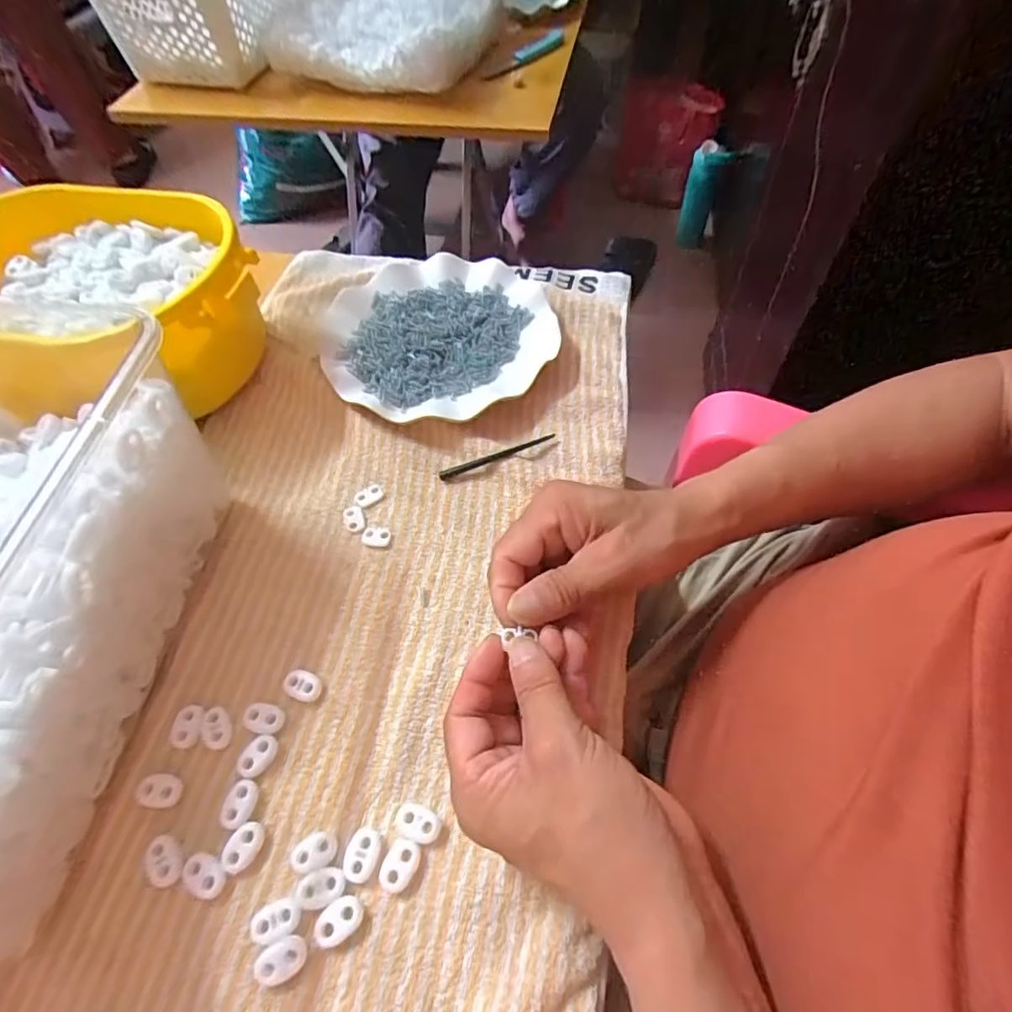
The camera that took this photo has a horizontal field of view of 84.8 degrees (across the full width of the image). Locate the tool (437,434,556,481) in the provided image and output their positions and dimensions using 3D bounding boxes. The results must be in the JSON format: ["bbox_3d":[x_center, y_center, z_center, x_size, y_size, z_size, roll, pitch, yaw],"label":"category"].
[{"bbox_3d":[-0.006,-0.035,0.392,0.085,0.008,0.007,-18,58,-9],"label":"tool"}]

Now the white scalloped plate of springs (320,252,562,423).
[{"bbox_3d":[-0.052,-0.139,0.447,0.183,0.022,0.166,-34,62,-17],"label":"white scalloped plate of springs"}]

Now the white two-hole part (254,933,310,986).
[{"bbox_3d":[-0.101,0.203,0.248,0.022,0.007,0.016,-25,60,-13],"label":"white two-hole part"}]

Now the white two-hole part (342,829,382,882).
[{"bbox_3d":[-0.070,0.168,0.268,0.015,0.004,0.021,16,60,13],"label":"white two-hole part"}]

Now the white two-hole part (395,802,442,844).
[{"bbox_3d":[-0.044,0.157,0.275,0.024,0.007,0.015,15,59,12],"label":"white two-hole part"}]

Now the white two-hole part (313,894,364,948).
[{"bbox_3d":[-0.078,0.191,0.254,0.023,0.004,0.015,-31,61,-16],"label":"white two-hole part"}]

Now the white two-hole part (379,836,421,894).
[{"bbox_3d":[-0.051,0.172,0.266,0.016,0.006,0.021,22,61,16],"label":"white two-hole part"}]

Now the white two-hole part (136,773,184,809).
[{"bbox_3d":[-0.179,0.147,0.286,0.023,0.004,0.015,4,58,6],"label":"white two-hole part"}]

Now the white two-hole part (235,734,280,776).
[{"bbox_3d":[-0.132,0.132,0.294,0.015,0.004,0.022,29,63,19],"label":"white two-hole part"}]

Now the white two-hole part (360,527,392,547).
[{"bbox_3d":[-0.086,0.020,0.365,0.019,0.004,0.014,-1,57,2],"label":"white two-hole part"}]

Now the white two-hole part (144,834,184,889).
[{"bbox_3d":[-0.167,0.173,0.270,0.015,0.004,0.023,-29,61,-15],"label":"white two-hole part"}]

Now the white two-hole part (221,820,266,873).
[{"bbox_3d":[-0.129,0.167,0.272,0.016,0.004,0.022,30,63,20],"label":"white two-hole part"}]

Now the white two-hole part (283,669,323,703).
[{"bbox_3d":[-0.115,0.102,0.314,0.022,0.005,0.015,16,60,13],"label":"white two-hole part"}]

